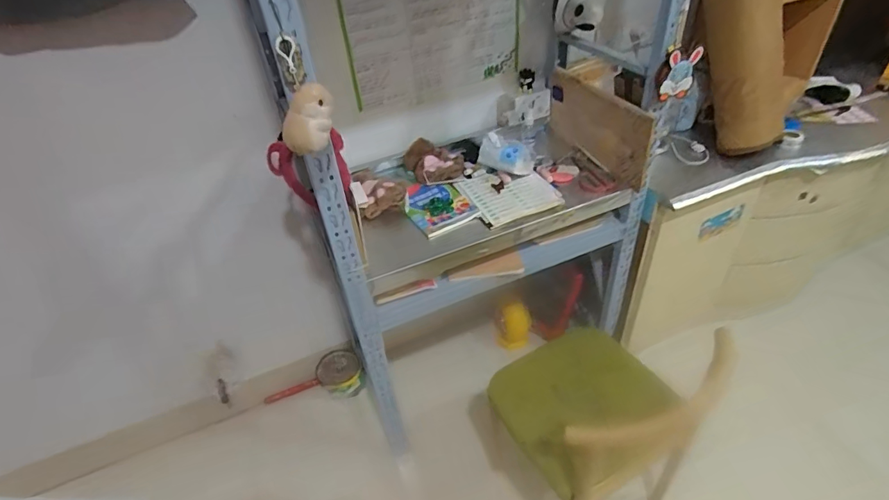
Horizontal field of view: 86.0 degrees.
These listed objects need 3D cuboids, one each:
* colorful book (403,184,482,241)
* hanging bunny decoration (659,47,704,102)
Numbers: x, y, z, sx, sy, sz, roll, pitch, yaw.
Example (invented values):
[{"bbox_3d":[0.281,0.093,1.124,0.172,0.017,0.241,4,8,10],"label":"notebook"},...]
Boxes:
[{"bbox_3d":[-0.019,-0.111,1.191,0.150,0.028,0.186,-20,42,-16],"label":"colorful book"},{"bbox_3d":[0.490,-0.364,0.995,0.082,0.100,0.017,-18,41,-14],"label":"hanging bunny decoration"}]

